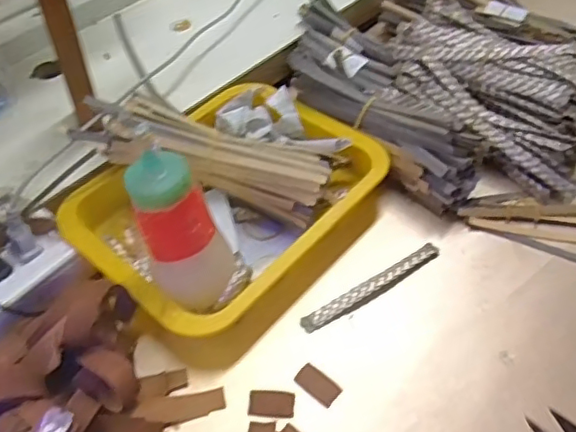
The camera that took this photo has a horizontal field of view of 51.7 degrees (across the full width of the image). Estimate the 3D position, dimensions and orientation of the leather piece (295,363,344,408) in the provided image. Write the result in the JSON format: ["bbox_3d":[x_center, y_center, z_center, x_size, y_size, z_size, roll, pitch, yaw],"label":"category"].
[{"bbox_3d":[0.022,0.125,0.442,0.033,0.004,0.019,34,58,27],"label":"leather piece"}]

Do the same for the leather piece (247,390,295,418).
[{"bbox_3d":[-0.012,0.137,0.436,0.033,0.004,0.020,3,49,4],"label":"leather piece"}]

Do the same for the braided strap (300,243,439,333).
[{"bbox_3d":[0.071,0.059,0.496,0.136,0.008,0.016,-27,54,-20],"label":"braided strap"}]

